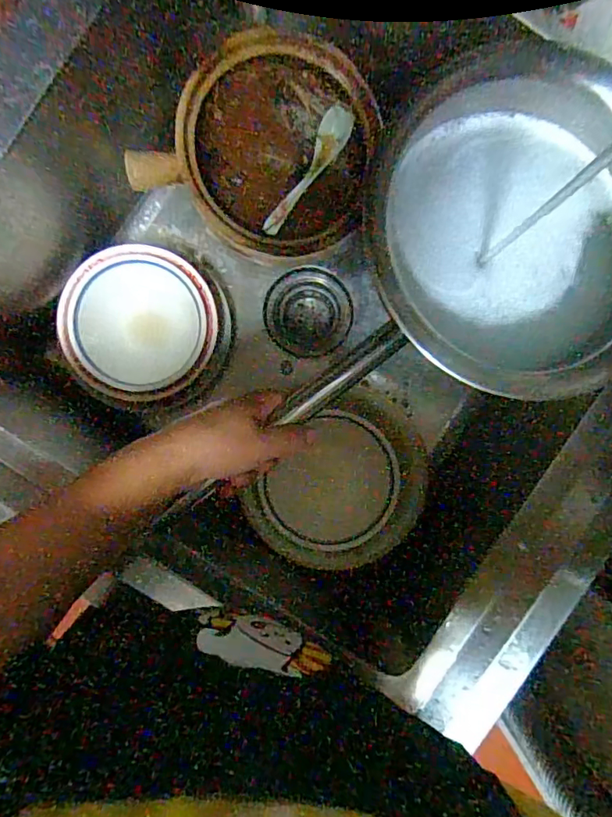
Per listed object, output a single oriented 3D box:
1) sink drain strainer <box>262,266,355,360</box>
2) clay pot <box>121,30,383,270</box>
[{"bbox_3d":[0.003,-0.120,0.638,0.110,0.027,0.106,0,92,-2],"label":"sink drain strainer"},{"bbox_3d":[-0.028,-0.287,0.558,0.215,0.109,0.221,0,92,-2],"label":"clay pot"}]

